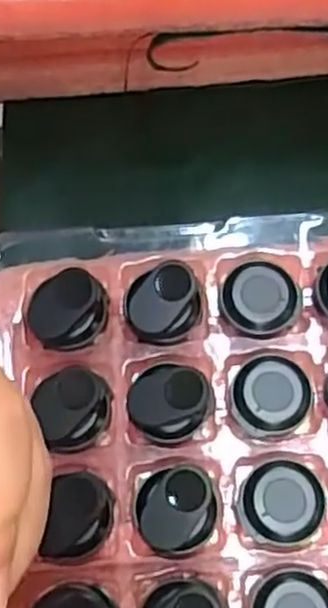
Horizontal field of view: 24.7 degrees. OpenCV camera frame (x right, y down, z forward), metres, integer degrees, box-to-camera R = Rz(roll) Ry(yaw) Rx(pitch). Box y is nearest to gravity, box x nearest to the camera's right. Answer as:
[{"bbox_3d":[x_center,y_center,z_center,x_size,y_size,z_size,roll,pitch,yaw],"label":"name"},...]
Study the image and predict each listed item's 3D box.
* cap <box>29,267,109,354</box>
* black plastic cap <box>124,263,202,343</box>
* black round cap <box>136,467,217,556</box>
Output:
[{"bbox_3d":[-0.035,0.003,0.278,0.030,0.016,0.022,-40,74,-11],"label":"cap"},{"bbox_3d":[0.000,0.001,0.276,0.028,0.015,0.022,-34,73,-9],"label":"black plastic cap"},{"bbox_3d":[0.004,0.070,0.254,0.026,0.012,0.026,-1,71,2],"label":"black round cap"}]

